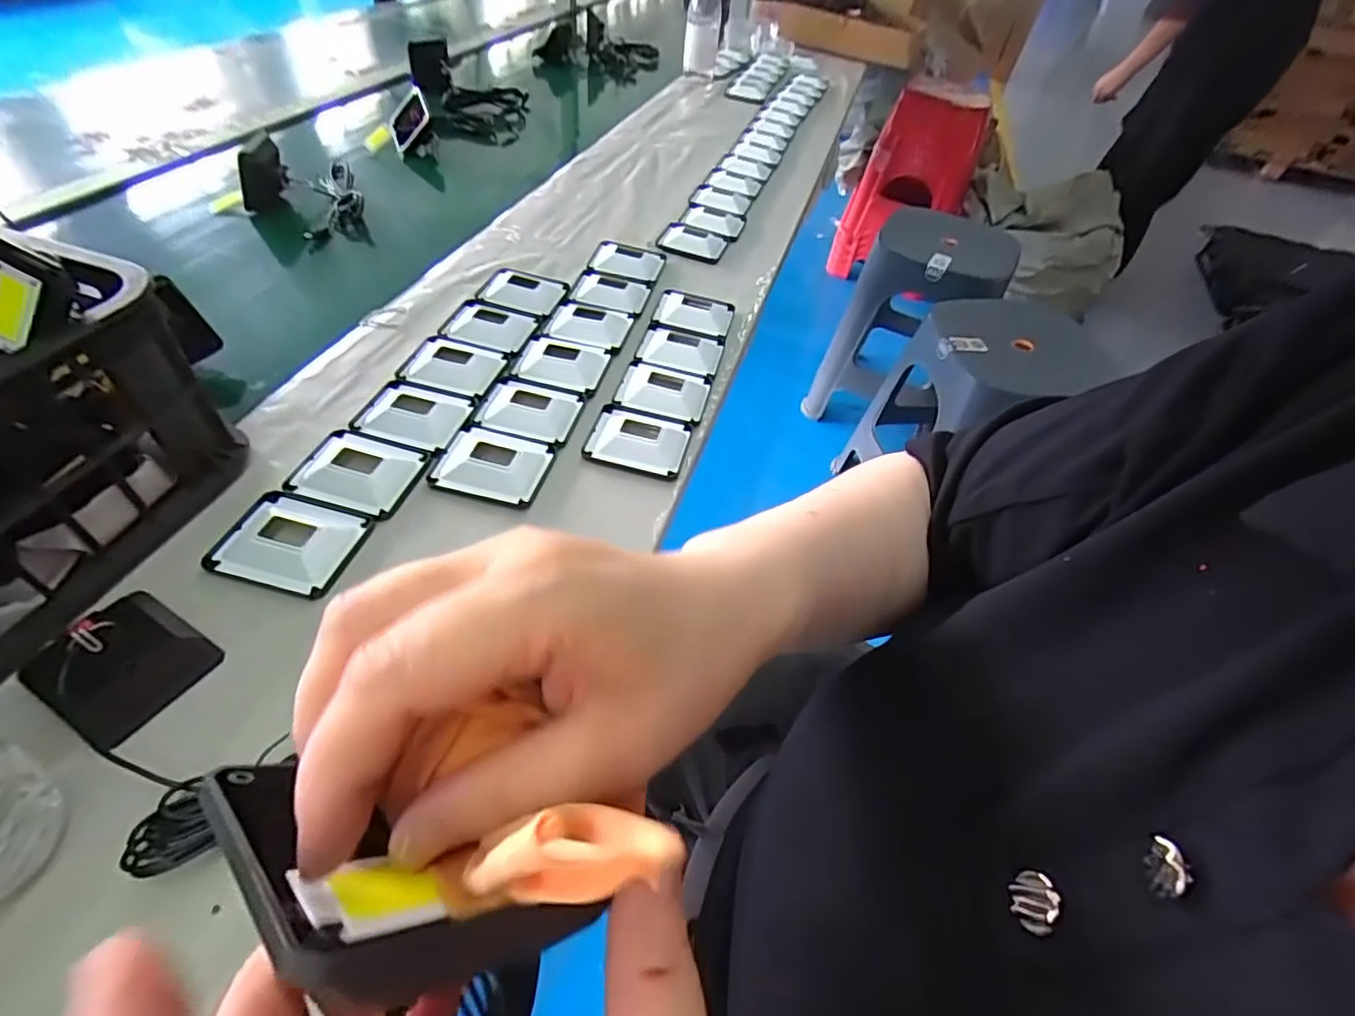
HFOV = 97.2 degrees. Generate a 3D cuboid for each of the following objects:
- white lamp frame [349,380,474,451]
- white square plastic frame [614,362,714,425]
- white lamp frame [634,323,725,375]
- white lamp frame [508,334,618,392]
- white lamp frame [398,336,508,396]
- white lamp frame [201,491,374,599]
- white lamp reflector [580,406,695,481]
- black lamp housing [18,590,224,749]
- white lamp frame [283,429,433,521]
[{"bbox_3d":[-0.209,-0.079,0.471,0.075,0.015,0.061,13,49,4],"label":"white lamp frame"},{"bbox_3d":[-0.013,-0.109,0.537,0.078,0.016,0.066,11,49,3],"label":"white square plastic frame"},{"bbox_3d":[0.002,-0.154,0.570,0.077,0.018,0.070,13,49,5],"label":"white lamp frame"},{"bbox_3d":[-0.102,-0.135,0.528,0.076,0.015,0.066,12,49,3],"label":"white lamp frame"},{"bbox_3d":[-0.194,-0.127,0.515,0.073,0.012,0.064,14,49,5],"label":"white lamp frame"},{"bbox_3d":[-0.250,0.019,0.382,0.079,0.015,0.067,13,49,5],"label":"white lamp frame"},{"bbox_3d":[-0.032,-0.059,0.481,0.077,0.016,0.068,13,49,4],"label":"white lamp reflector"},{"bbox_3d":[-0.296,0.078,0.313,0.065,0.036,0.064,25,51,14],"label":"black lamp housing"},{"bbox_3d":[-0.227,-0.030,0.424,0.078,0.017,0.067,14,49,6],"label":"white lamp frame"}]

